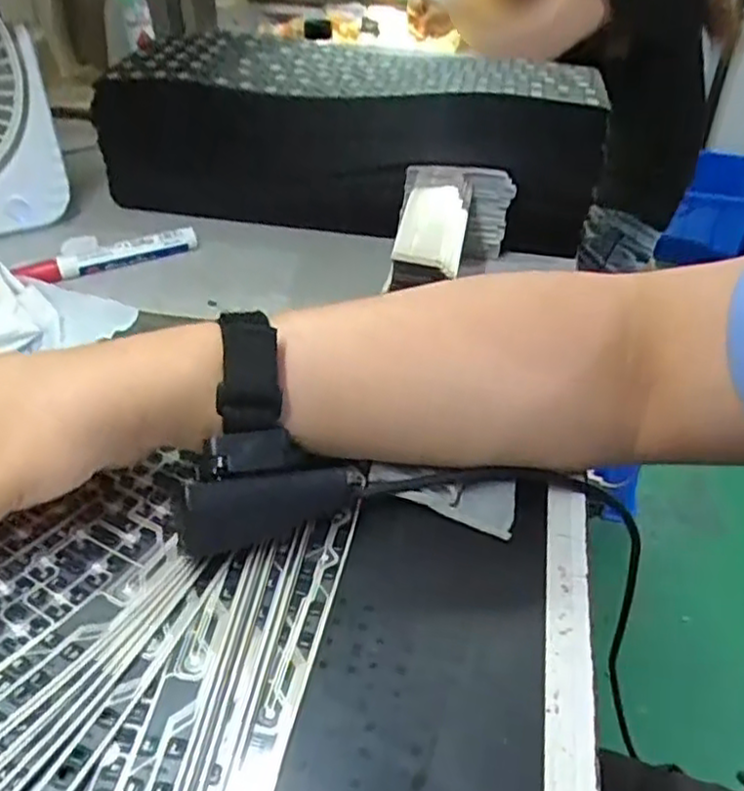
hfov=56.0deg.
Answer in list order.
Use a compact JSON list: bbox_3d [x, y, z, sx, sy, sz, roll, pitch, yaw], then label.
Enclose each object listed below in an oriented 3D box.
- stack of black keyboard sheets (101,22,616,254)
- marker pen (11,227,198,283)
[{"bbox_3d":[-0.010,-0.205,0.553,0.355,0.108,0.138,7,39,8],"label":"stack of black keyboard sheets"},{"bbox_3d":[-0.189,-0.102,0.502,0.122,0.015,0.019,-19,43,-23],"label":"marker pen"}]

